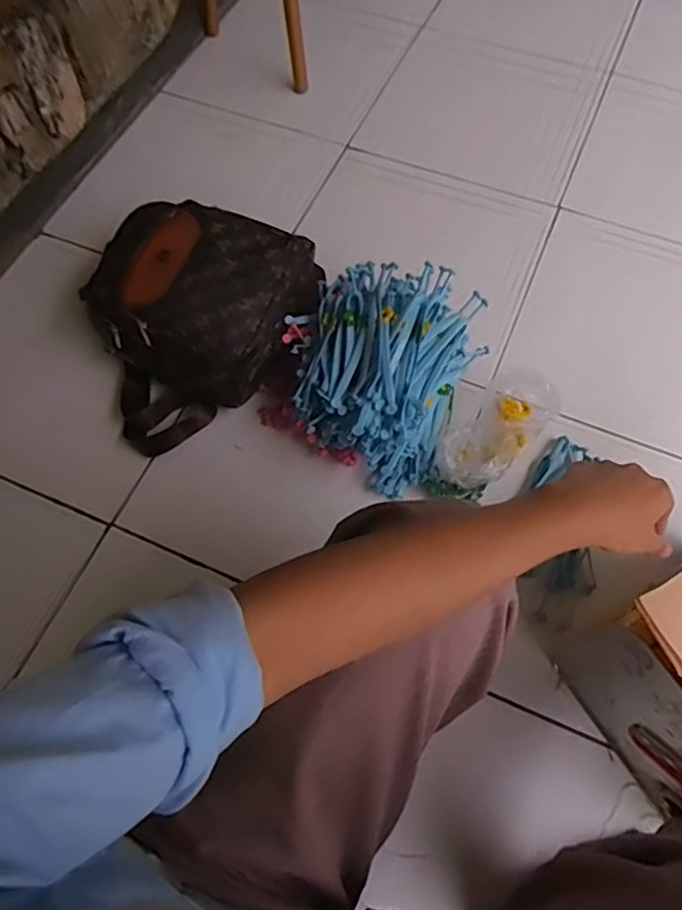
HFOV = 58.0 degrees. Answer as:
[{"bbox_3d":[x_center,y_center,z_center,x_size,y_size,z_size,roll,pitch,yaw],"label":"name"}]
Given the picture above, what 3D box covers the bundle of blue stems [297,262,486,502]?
[{"bbox_3d":[0.041,-0.126,0.815,0.239,0.130,0.255,22,66,12],"label":"bundle of blue stems"}]

